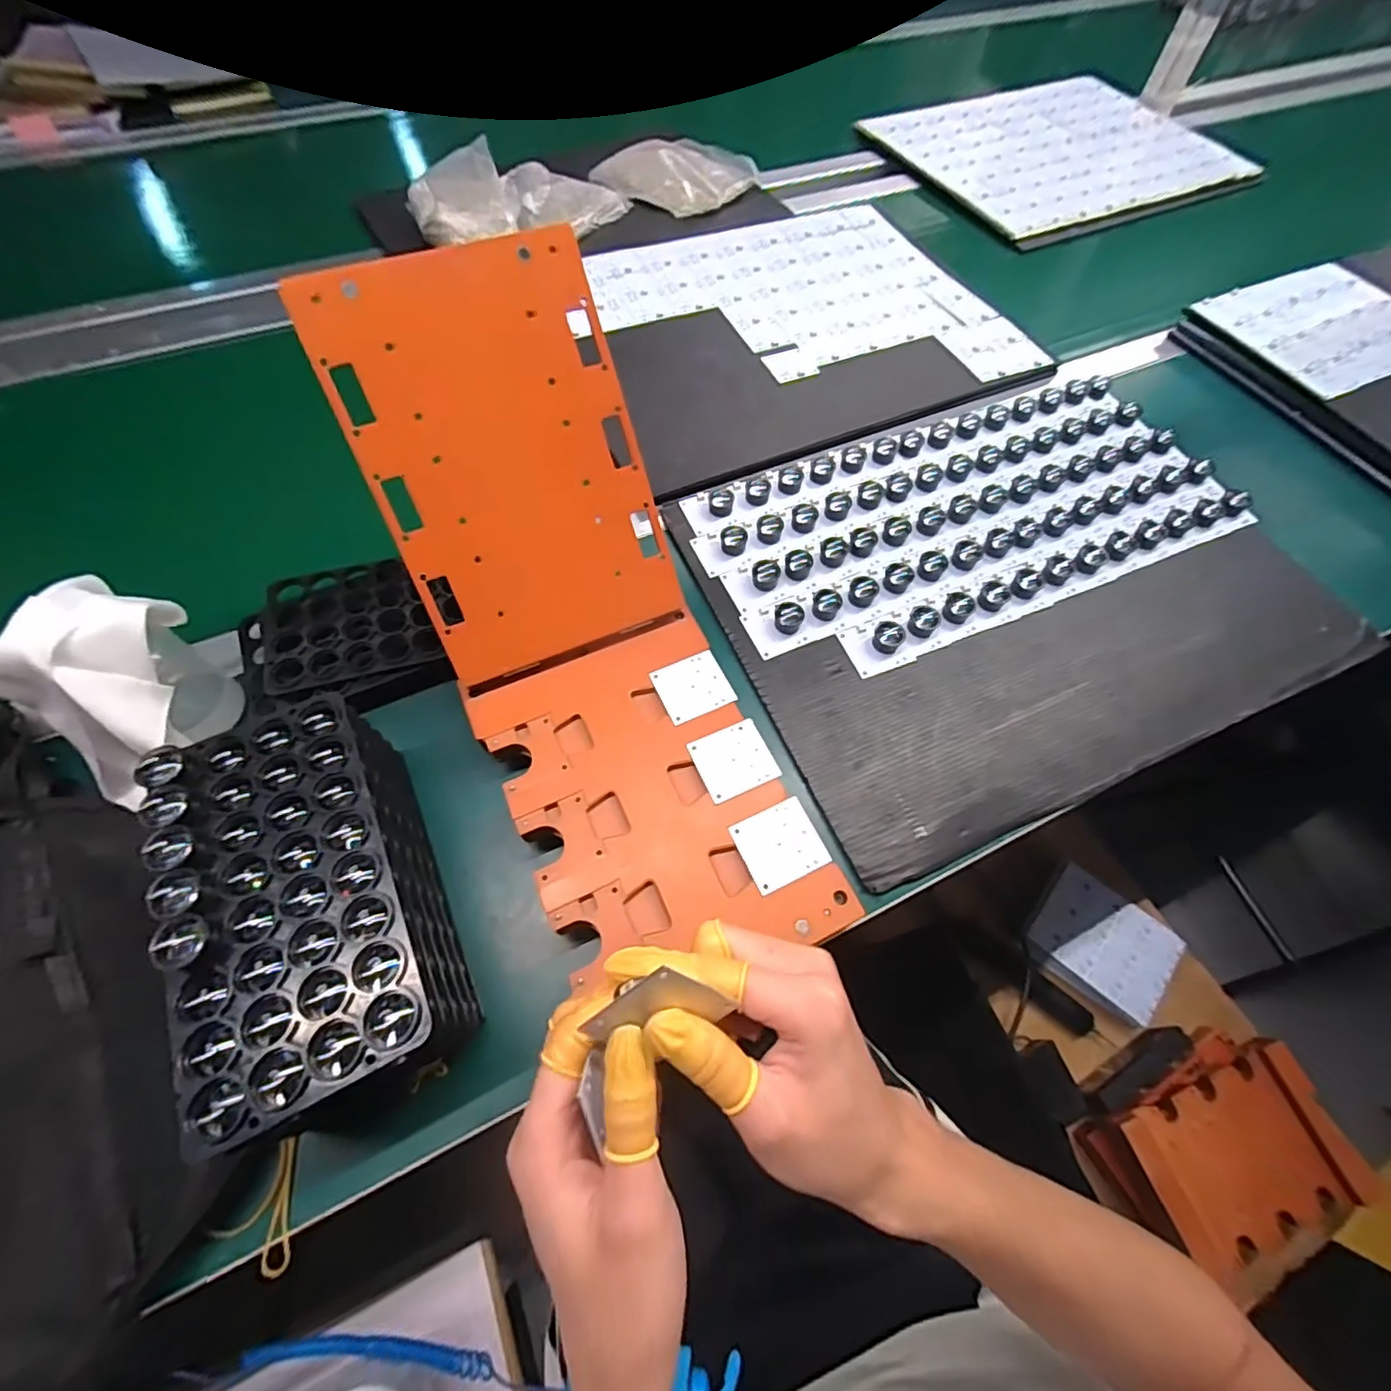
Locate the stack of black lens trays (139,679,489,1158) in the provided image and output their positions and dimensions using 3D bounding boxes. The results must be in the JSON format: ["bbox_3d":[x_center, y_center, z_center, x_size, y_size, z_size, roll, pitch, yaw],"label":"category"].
[{"bbox_3d":[-0.201,0.110,0.318,0.096,0.103,0.190,-24,67,-13],"label":"stack of black lens trays"}]

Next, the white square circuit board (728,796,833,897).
[{"bbox_3d":[0.051,0.089,0.355,0.048,0.004,0.044,-23,65,-13],"label":"white square circuit board"}]

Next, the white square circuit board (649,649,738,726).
[{"bbox_3d":[-0.002,-0.007,0.405,0.047,0.004,0.044,-21,66,-12],"label":"white square circuit board"}]

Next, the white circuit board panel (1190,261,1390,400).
[{"bbox_3d":[0.692,-0.406,0.645,0.243,0.010,0.181,-21,63,-11],"label":"white circuit board panel"}]

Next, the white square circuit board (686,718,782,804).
[{"bbox_3d":[0.025,0.041,0.380,0.047,0.004,0.044,-21,65,-13],"label":"white square circuit board"}]

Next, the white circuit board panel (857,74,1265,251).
[{"bbox_3d":[0.542,-0.822,0.885,0.487,0.019,0.386,-23,66,-12],"label":"white circuit board panel"}]

